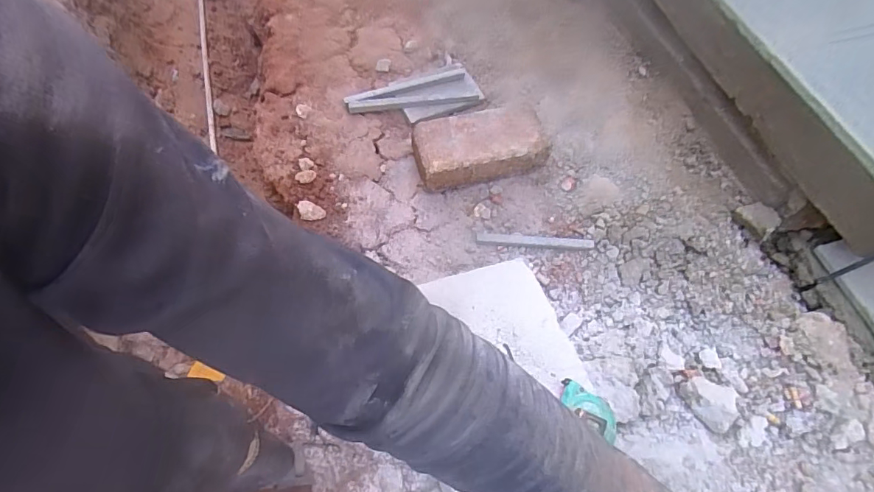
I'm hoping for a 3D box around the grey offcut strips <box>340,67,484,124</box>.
[{"bbox_3d":[-0.040,-0.260,0.815,0.232,0.039,0.107,-20,65,-13],"label":"grey offcut strips"}]

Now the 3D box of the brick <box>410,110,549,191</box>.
[{"bbox_3d":[0.068,-0.157,0.748,0.212,0.071,0.108,-10,63,-5],"label":"brick"}]

